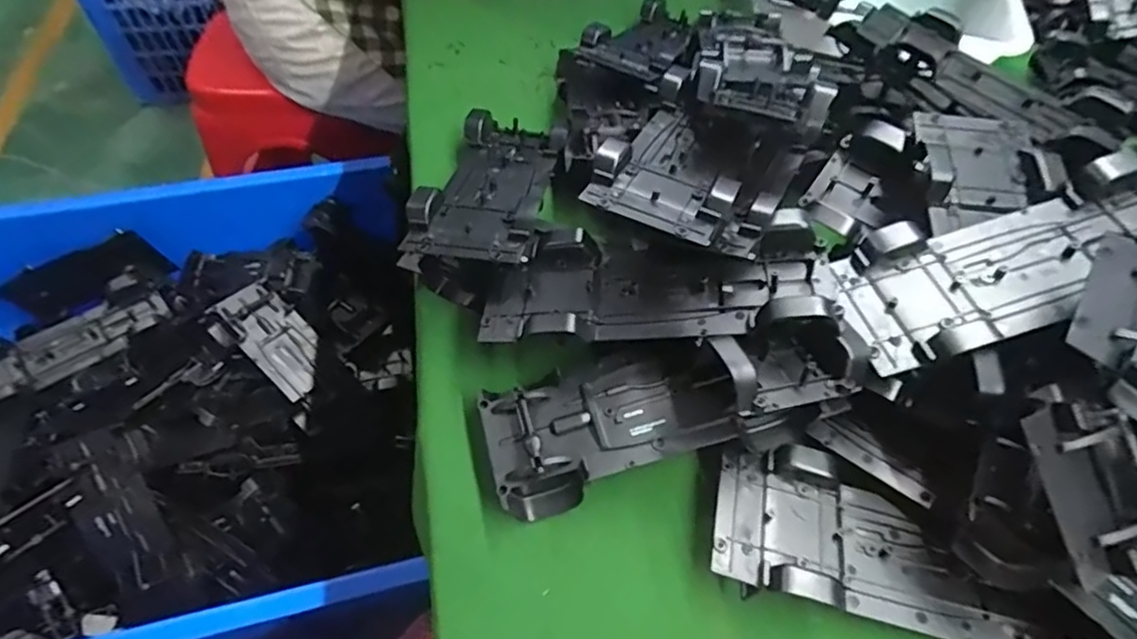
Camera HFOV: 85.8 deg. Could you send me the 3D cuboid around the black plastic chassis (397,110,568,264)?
[{"bbox_3d":[-0.050,-0.095,0.418,0.075,0.026,0.178,7,39,3],"label":"black plastic chassis"}]

